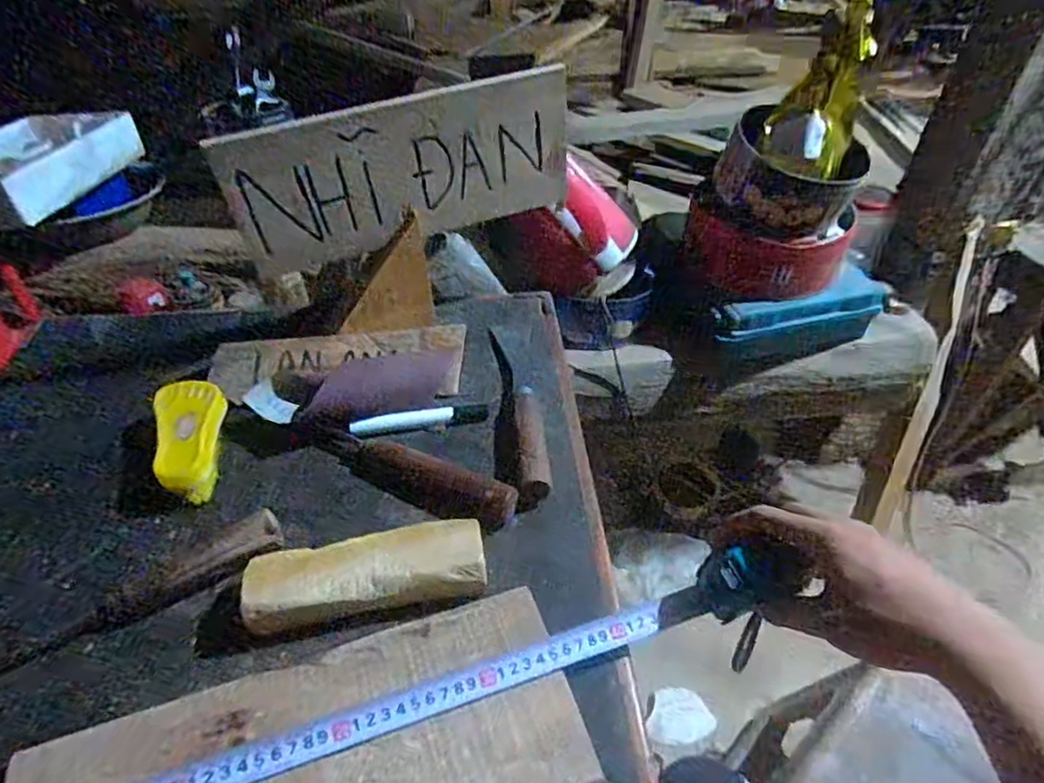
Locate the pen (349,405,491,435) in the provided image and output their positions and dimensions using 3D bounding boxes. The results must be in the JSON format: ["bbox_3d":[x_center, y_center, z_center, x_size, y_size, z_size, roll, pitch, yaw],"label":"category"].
[{"bbox_3d":[-0.101,0.026,0.605,0.135,0.013,0.021,-9,44,-10],"label":"pen"}]

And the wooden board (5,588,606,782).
[{"bbox_3d":[-0.129,0.236,0.378,0.330,0.015,0.141,-11,44,-13],"label":"wooden board"}]

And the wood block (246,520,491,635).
[{"bbox_3d":[-0.115,0.138,0.456,0.172,0.035,0.053,-9,44,-10],"label":"wood block"}]

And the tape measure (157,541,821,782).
[{"bbox_3d":[-0.047,0.199,0.395,0.478,0.073,0.045,-17,46,-8],"label":"tape measure"}]

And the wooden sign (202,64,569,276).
[{"bbox_3d":[-0.114,-0.220,0.610,0.339,0.150,0.024,-17,46,-17],"label":"wooden sign"}]

